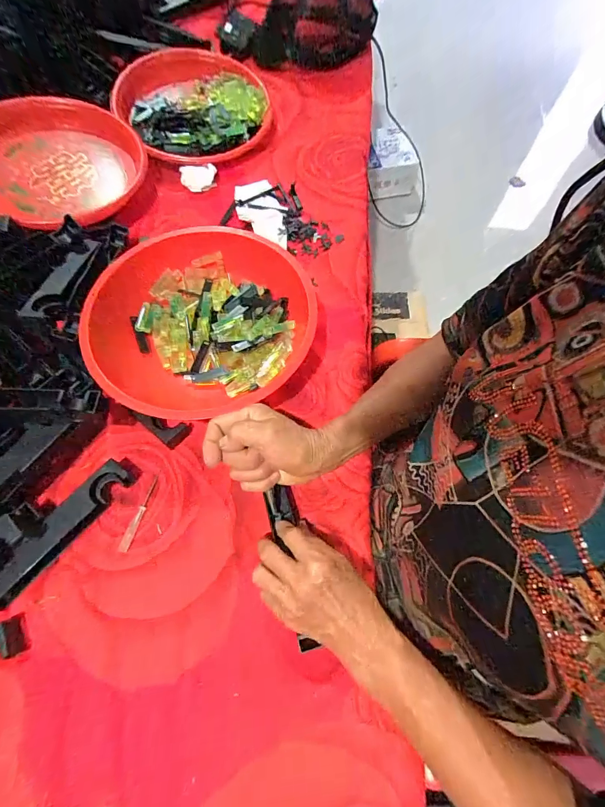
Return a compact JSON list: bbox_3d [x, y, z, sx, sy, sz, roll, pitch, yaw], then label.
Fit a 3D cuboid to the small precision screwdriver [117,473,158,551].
[{"bbox_3d":[-0.167,0.112,0.377,0.010,0.004,0.078,14,68,7],"label":"small precision screwdriver"}]

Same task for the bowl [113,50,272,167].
[{"bbox_3d":[-0.177,-0.491,0.604,0.236,0.055,0.243,0,67,1],"label":"bowl"}]

